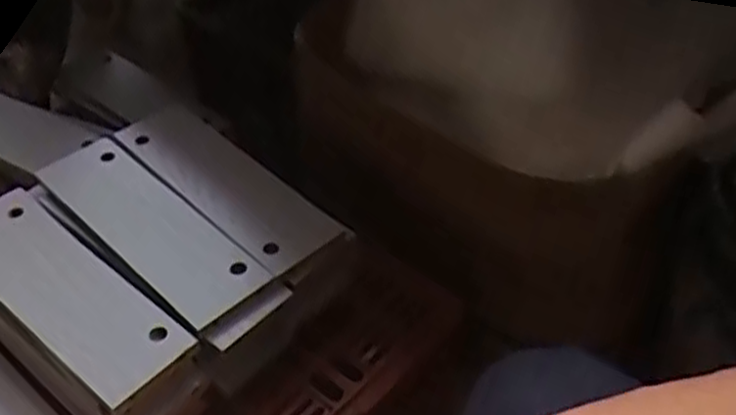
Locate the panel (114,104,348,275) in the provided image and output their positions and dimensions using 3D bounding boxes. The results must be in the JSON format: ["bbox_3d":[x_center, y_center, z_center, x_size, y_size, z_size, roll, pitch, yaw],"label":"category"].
[{"bbox_3d":[-0.140,-0.029,0.732,0.246,0.019,0.080,33,53,31],"label":"panel"}]

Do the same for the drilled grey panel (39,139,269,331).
[{"bbox_3d":[-0.199,0.010,0.694,0.254,0.021,0.075,32,53,31],"label":"drilled grey panel"}]

